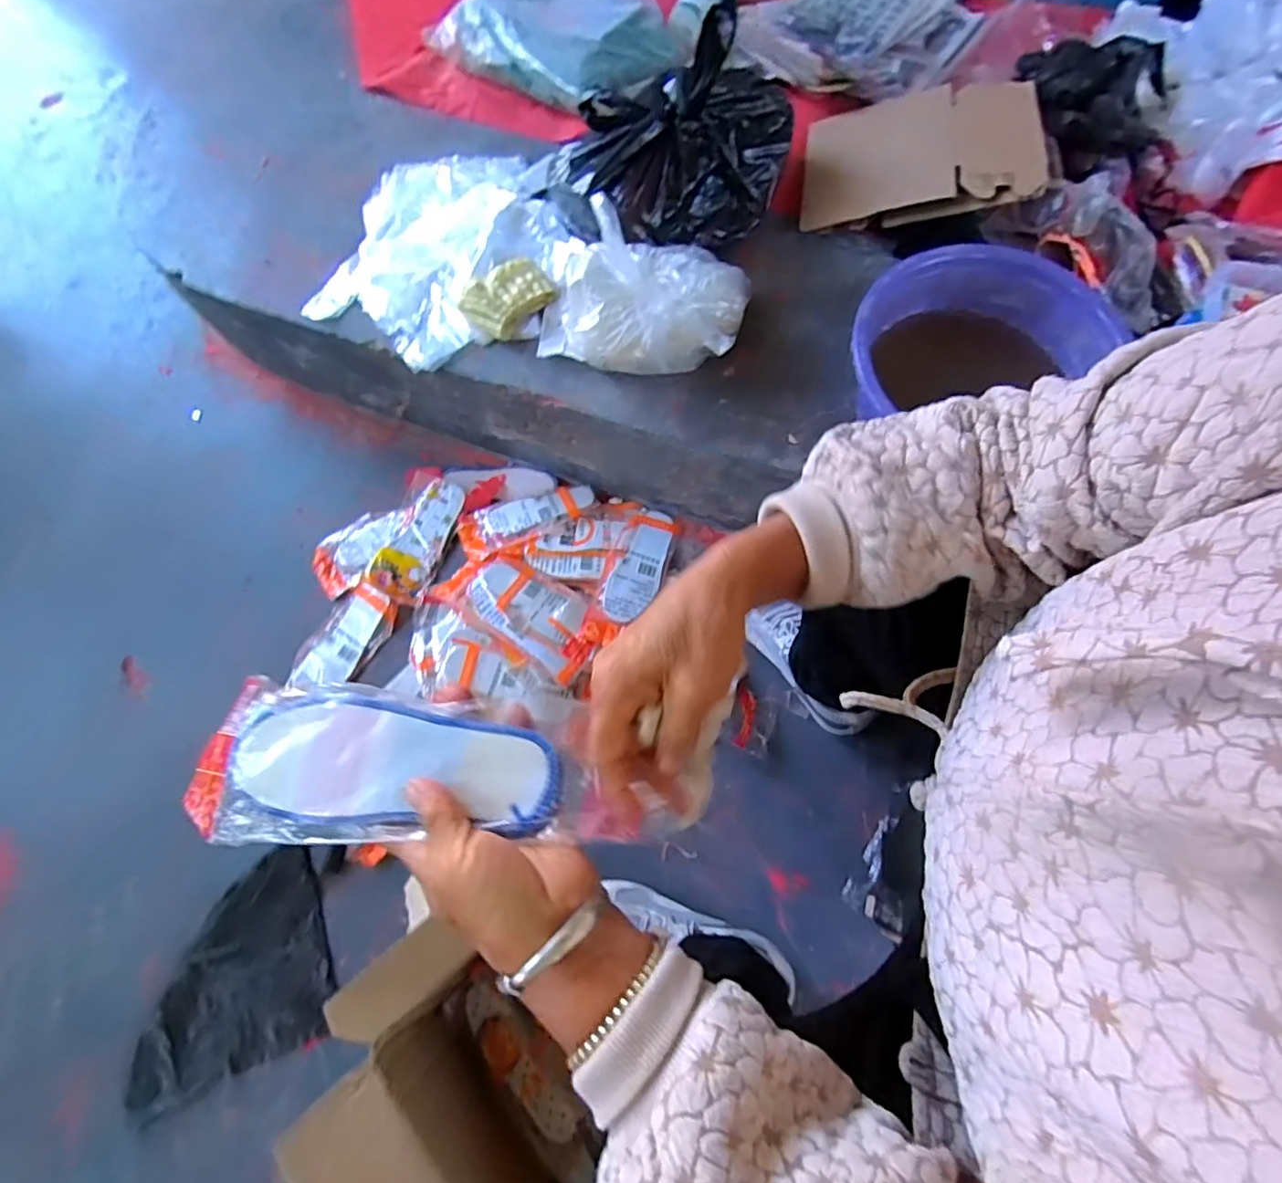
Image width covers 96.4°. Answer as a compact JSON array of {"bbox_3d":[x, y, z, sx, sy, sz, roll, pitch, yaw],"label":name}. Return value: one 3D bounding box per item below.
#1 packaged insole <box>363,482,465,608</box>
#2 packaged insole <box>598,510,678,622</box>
[{"bbox_3d":[-0.313,-0.077,0.820,0.085,0.013,0.184,25,76,9],"label":"packaged insole"},{"bbox_3d":[-0.002,-0.039,0.808,0.069,0.014,0.179,21,66,-1],"label":"packaged insole"}]

